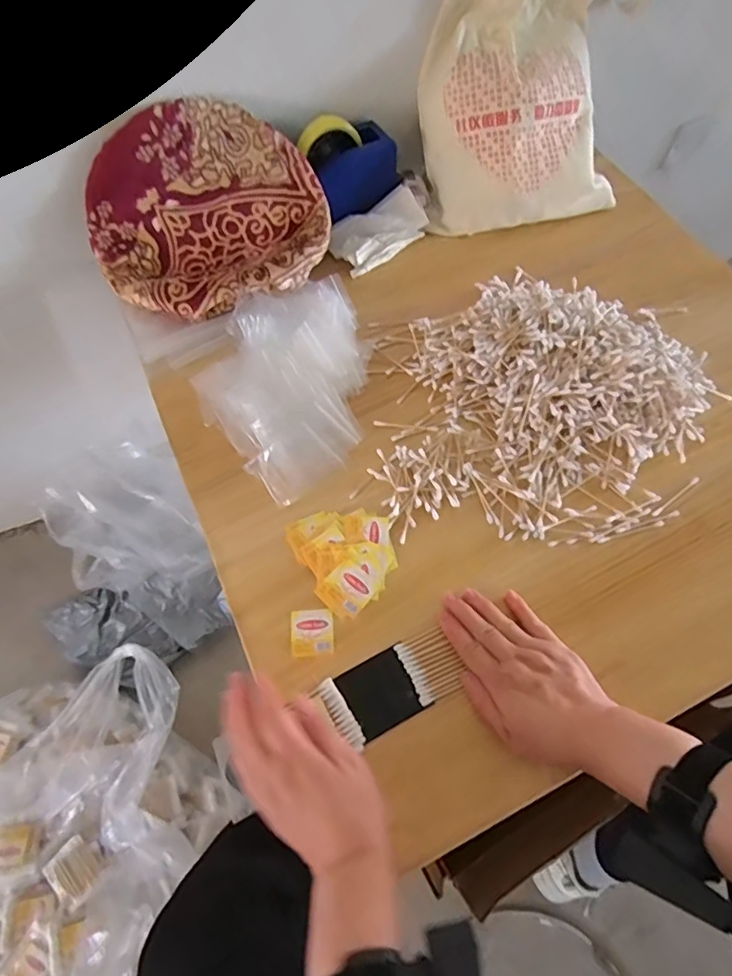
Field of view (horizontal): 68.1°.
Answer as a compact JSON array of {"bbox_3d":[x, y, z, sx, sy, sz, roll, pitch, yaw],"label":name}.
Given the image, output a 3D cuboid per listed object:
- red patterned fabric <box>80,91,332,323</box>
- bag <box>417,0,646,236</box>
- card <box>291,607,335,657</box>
[{"bbox_3d":[-0.188,-0.326,0.647,0.276,0.151,0.175,-18,63,-11],"label":"red patterned fabric"},{"bbox_3d":[0.215,-0.515,0.721,0.272,0.302,0.088,-8,21,-7],"label":"bag"},{"bbox_3d":[-0.050,0.135,0.508,0.037,0.004,0.042,-5,61,-4],"label":"card"}]

